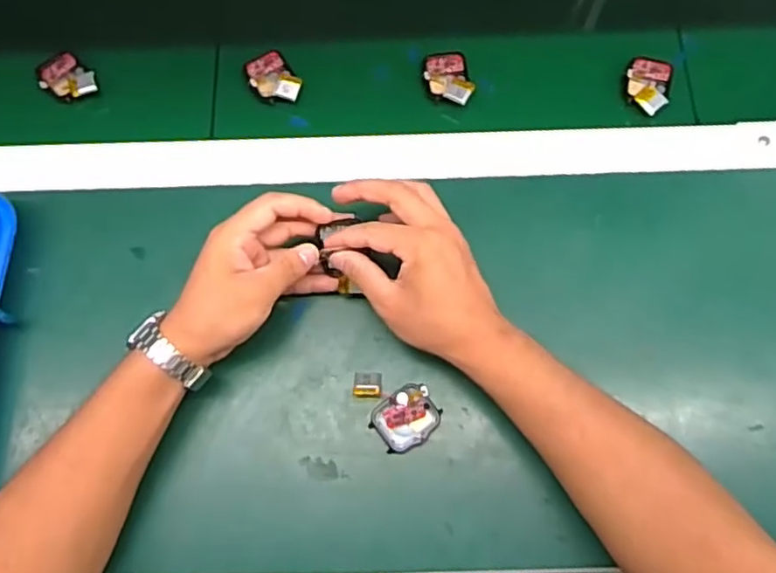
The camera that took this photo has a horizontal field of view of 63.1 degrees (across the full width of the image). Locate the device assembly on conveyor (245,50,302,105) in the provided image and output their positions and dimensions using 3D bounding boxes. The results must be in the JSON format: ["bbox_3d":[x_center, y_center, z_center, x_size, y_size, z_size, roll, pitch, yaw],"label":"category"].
[{"bbox_3d":[-0.098,-0.178,0.546,0.036,0.012,0.054,-34,75,-9],"label":"device assembly on conveyor"}]

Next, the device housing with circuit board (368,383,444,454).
[{"bbox_3d":[0.014,0.096,0.460,0.047,0.008,0.040,-37,75,-9],"label":"device housing with circuit board"}]

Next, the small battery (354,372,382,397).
[{"bbox_3d":[-0.015,0.073,0.469,0.020,0.013,0.019,2,73,2],"label":"small battery"}]

